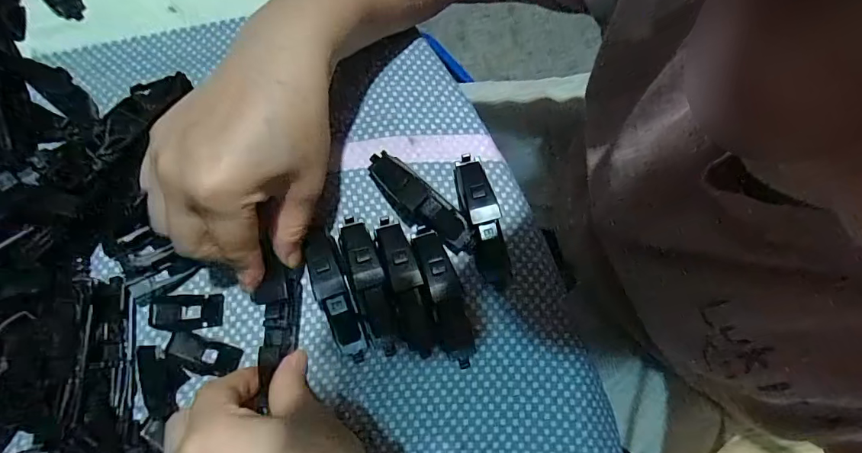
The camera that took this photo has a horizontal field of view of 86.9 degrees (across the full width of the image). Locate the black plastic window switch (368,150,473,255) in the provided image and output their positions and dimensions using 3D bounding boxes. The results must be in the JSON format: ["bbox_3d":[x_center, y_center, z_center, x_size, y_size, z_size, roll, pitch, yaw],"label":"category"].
[{"bbox_3d":[-0.007,-0.013,0.275,0.078,0.008,0.025,43,81,9],"label":"black plastic window switch"}]

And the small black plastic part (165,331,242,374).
[{"bbox_3d":[-0.131,0.073,0.259,0.043,0.004,0.018,16,78,4],"label":"small black plastic part"}]

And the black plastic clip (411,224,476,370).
[{"bbox_3d":[0.008,0.038,0.259,0.020,0.014,0.081,-15,78,-3],"label":"black plastic clip"}]

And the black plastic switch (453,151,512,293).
[{"bbox_3d":[0.031,-0.005,0.272,0.021,0.008,0.079,-13,77,-2],"label":"black plastic switch"}]

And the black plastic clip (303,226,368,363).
[{"bbox_3d":[-0.055,0.036,0.258,0.018,0.019,0.079,-18,78,-3],"label":"black plastic clip"}]

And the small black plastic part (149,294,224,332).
[{"bbox_3d":[-0.142,0.050,0.265,0.041,0.004,0.020,-4,77,0],"label":"small black plastic part"}]

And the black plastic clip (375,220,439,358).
[{"bbox_3d":[-0.014,0.032,0.258,0.019,0.019,0.080,-15,78,-3],"label":"black plastic clip"}]

